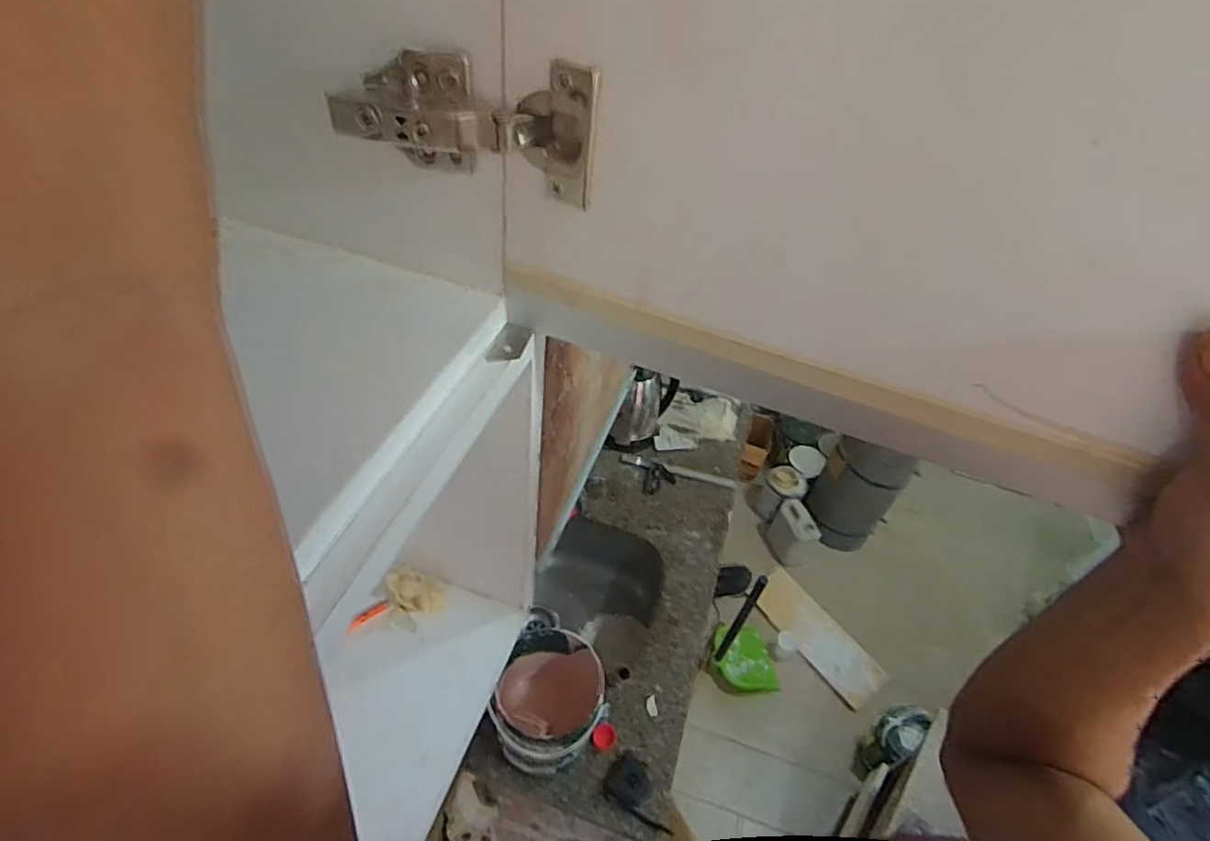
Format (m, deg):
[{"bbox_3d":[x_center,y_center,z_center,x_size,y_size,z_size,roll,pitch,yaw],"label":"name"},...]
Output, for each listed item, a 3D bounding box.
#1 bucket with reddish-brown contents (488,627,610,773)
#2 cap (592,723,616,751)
[{"bbox_3d":[-0.097,0.479,1.040,0.187,0.208,0.198,1,45,-7],"label":"bucket with reddish-brown contents"},{"bbox_3d":[-0.002,0.568,1.089,0.041,0.019,0.043,-2,83,14],"label":"cap"}]

